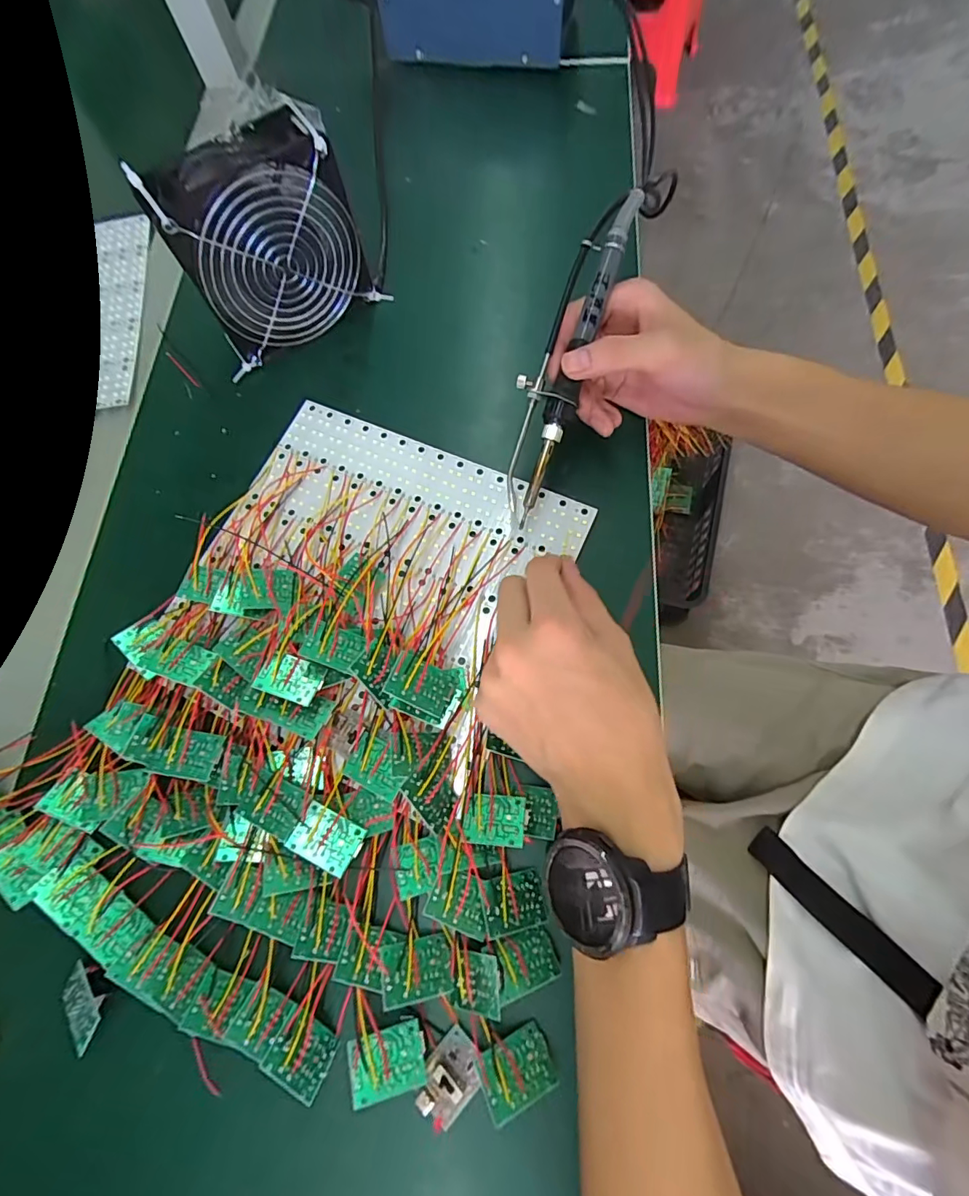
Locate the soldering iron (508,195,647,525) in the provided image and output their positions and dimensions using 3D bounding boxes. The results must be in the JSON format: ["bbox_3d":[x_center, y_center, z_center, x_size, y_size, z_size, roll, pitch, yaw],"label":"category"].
[{"bbox_3d":[0.051,-0.153,0.320,0.034,0.037,0.207,20,98,8],"label":"soldering iron"}]

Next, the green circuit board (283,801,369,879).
[{"bbox_3d":[-0.085,0.130,0.265,0.036,0.004,0.027,25,57,7],"label":"green circuit board"}]

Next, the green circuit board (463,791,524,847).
[{"bbox_3d":[0.005,0.121,0.271,0.033,0.004,0.026,1,55,13],"label":"green circuit board"}]

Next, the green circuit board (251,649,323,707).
[{"bbox_3d":[-0.114,0.047,0.291,0.035,0.004,0.026,20,55,-2],"label":"green circuit board"}]

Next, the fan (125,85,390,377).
[{"bbox_3d":[-0.148,-0.246,0.349,0.127,0.121,0.053,-29,71,-6],"label":"fan"}]

